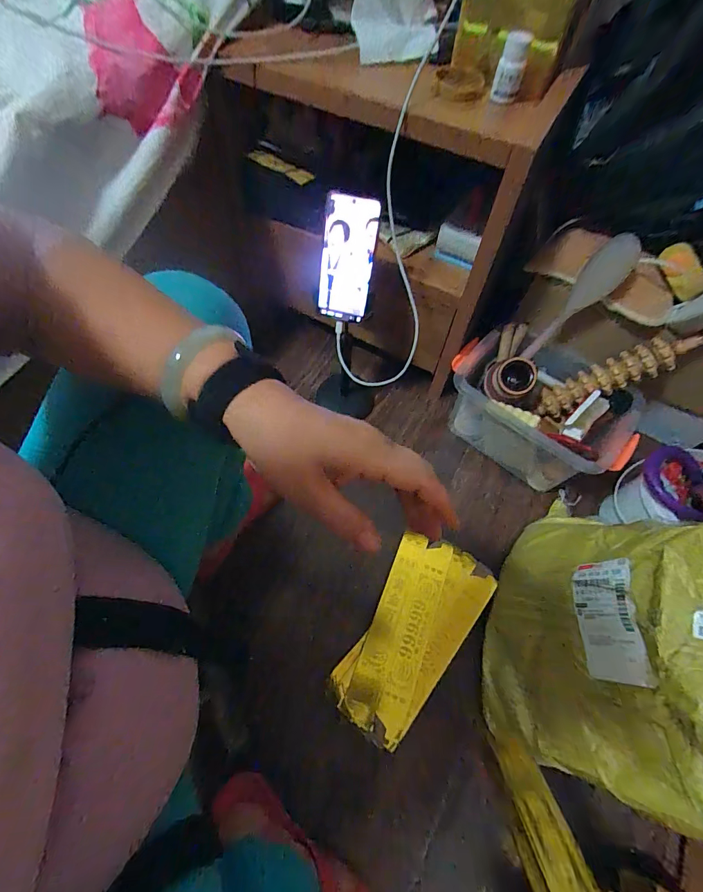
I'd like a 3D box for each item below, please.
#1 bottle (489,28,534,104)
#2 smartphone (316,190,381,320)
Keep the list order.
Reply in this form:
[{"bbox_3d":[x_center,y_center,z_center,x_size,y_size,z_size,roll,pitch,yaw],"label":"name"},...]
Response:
[{"bbox_3d":[0.178,-0.422,0.434,0.029,0.053,0.026,15,62,6],"label":"bottle"},{"bbox_3d":[-0.008,-0.256,0.543,0.075,0.161,0.014,18,36,11],"label":"smartphone"}]

